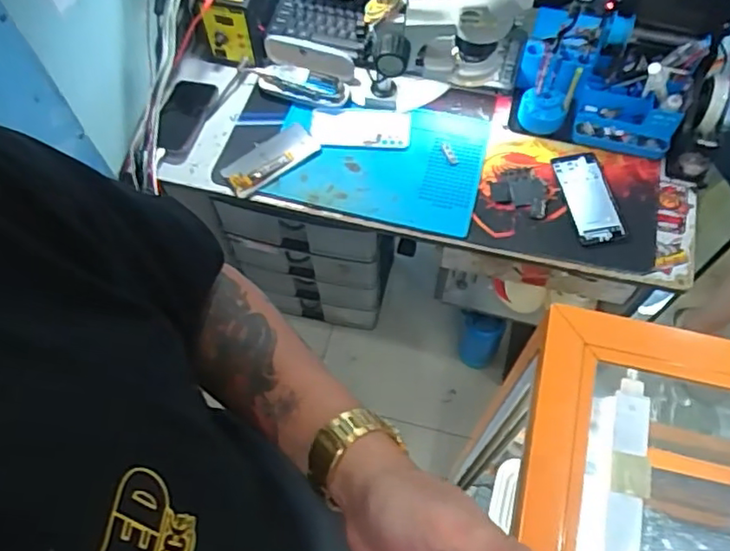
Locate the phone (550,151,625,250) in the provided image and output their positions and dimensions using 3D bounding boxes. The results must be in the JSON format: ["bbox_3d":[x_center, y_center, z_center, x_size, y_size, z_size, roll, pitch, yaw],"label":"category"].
[{"bbox_3d":[0.351,-0.122,0.940,0.080,0.010,0.159,-9,63,-2],"label":"phone"}]

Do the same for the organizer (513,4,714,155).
[{"bbox_3d":[0.373,-0.311,0.954,0.251,0.140,0.165,13,65,8],"label":"organizer"}]

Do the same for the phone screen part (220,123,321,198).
[{"bbox_3d":[-0.153,-0.189,0.988,0.158,0.008,0.078,-34,66,-18],"label":"phone screen part"}]

